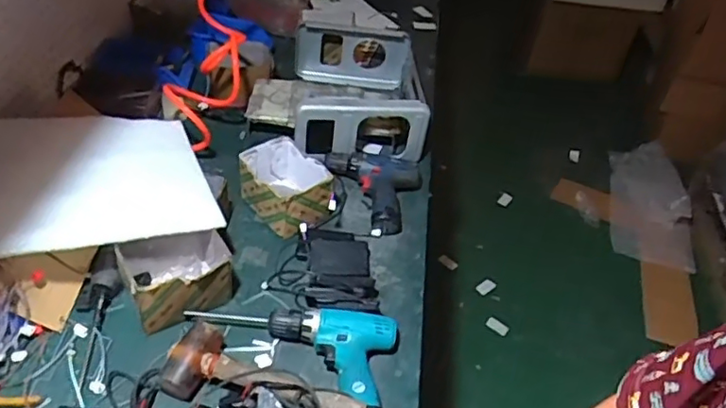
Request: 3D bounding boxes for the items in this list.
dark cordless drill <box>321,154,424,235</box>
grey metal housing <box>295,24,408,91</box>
[{"bbox_3d":[0.018,-0.022,1.114,0.188,0.057,0.186,6,42,-2],"label":"dark cordless drill"},{"bbox_3d":[-0.034,-0.345,1.387,0.258,0.135,0.091,13,42,6],"label":"grey metal housing"}]

